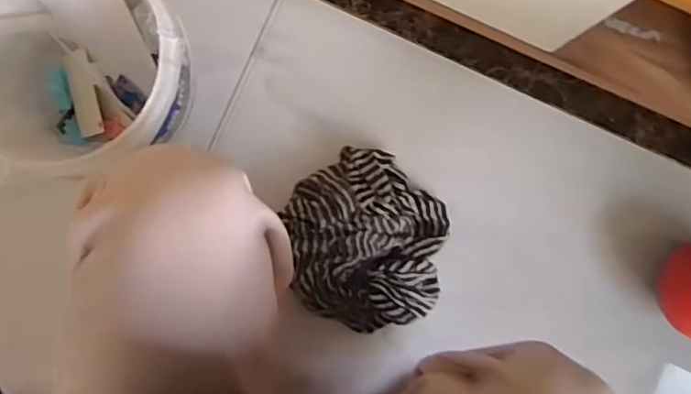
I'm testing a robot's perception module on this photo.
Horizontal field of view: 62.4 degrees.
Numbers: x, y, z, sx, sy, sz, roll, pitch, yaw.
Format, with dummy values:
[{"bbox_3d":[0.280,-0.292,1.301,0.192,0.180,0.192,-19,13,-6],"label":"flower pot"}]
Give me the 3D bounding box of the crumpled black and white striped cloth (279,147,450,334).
[{"bbox_3d":[0.026,0.057,0.678,0.204,0.041,0.187,43,88,-1],"label":"crumpled black and white striped cloth"}]

